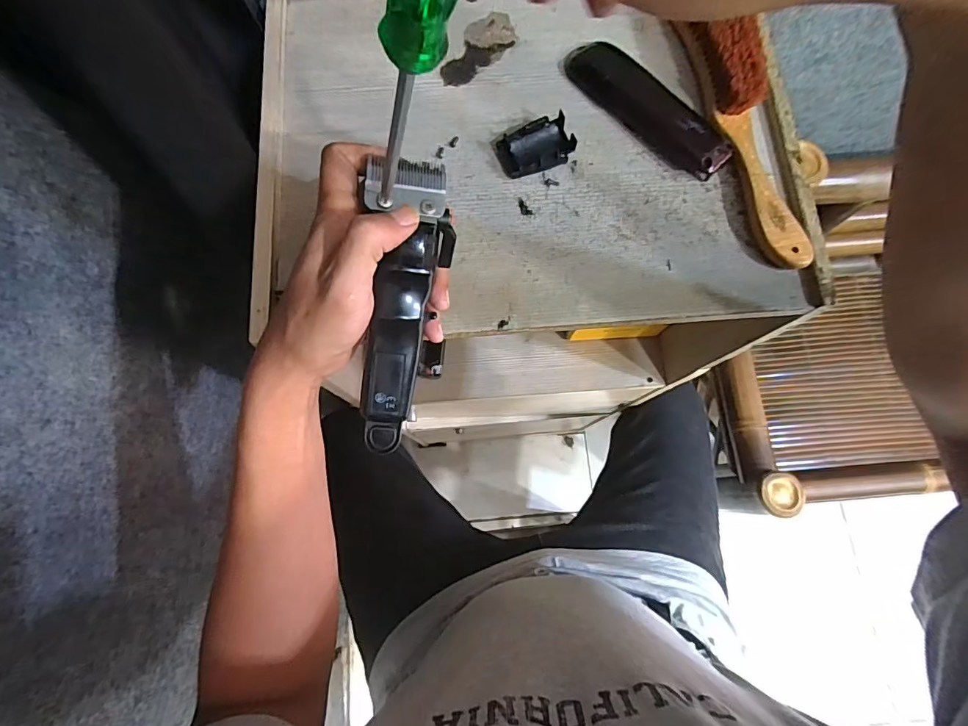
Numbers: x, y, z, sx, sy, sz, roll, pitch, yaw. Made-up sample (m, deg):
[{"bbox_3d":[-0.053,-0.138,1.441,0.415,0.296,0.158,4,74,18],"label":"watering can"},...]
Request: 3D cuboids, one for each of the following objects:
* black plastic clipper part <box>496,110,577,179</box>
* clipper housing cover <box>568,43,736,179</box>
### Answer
[{"bbox_3d":[0.038,-0.160,0.352,0.051,0.015,0.036,-23,75,-6],"label":"black plastic clipper part"},{"bbox_3d":[0.123,-0.195,0.364,0.036,0.017,0.144,-39,78,-10],"label":"clipper housing cover"}]

